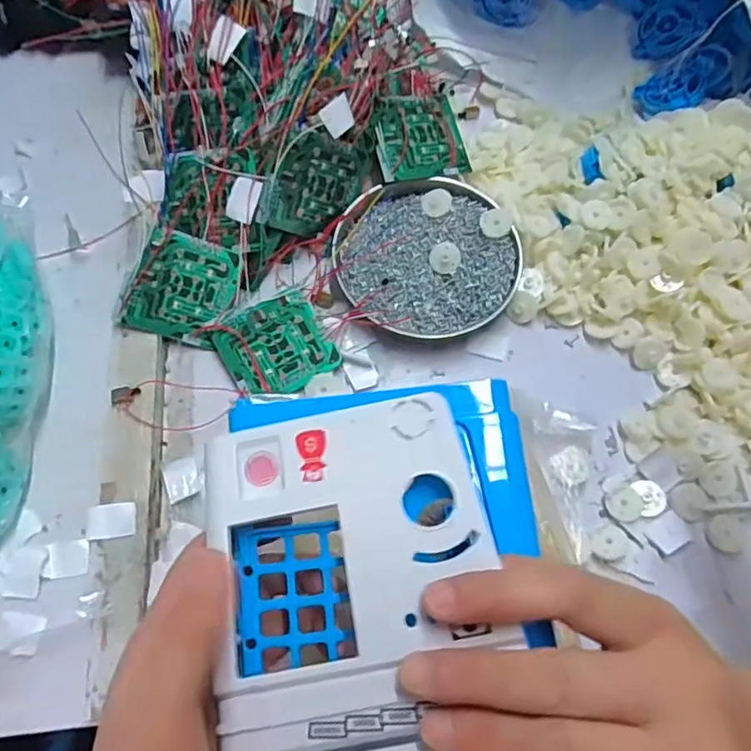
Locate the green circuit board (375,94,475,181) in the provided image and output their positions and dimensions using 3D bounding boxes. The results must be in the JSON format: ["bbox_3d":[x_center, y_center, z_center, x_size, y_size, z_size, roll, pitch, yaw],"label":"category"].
[{"bbox_3d":[0.034,-0.186,0.453,0.075,0.005,0.065,-17,83,-20],"label":"green circuit board"}]

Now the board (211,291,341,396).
[{"bbox_3d":[-0.069,-0.020,0.404,0.070,0.010,0.062,-28,71,-12],"label":"board"}]

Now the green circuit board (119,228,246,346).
[{"bbox_3d":[-0.135,-0.061,0.409,0.067,0.006,0.073,19,88,-12],"label":"green circuit board"}]

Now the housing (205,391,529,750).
[{"bbox_3d":[-0.009,0.080,0.223,0.107,0.019,0.140,-9,68,-6],"label":"housing"}]

